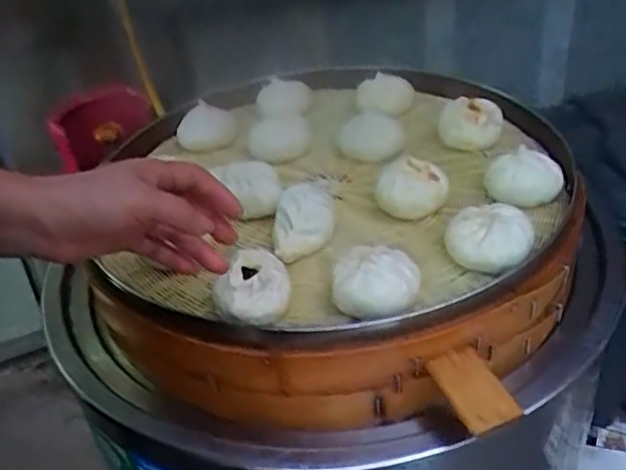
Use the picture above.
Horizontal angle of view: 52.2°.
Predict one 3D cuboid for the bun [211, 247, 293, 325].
[{"bbox_3d":[-0.044,0.038,0.500,0.052,0.031,0.060,20,45,32],"label":"bun"}]

